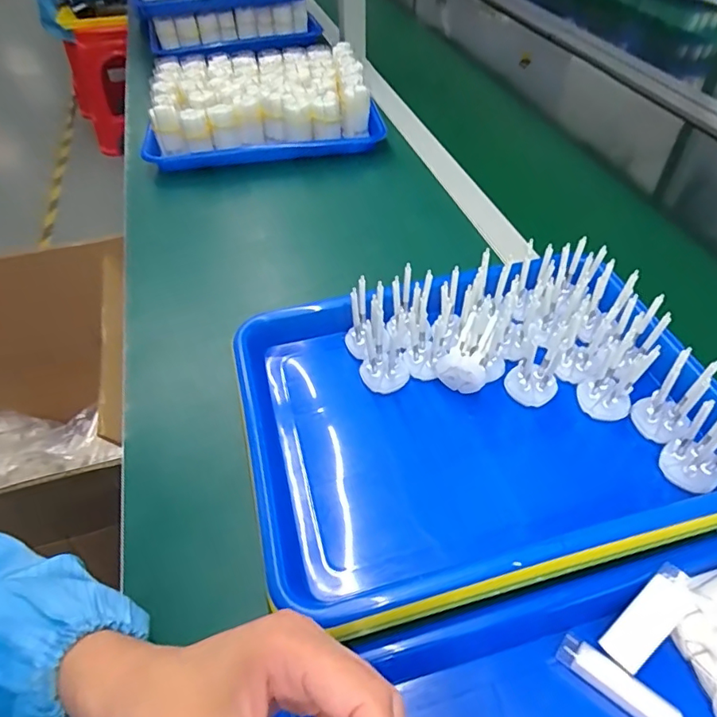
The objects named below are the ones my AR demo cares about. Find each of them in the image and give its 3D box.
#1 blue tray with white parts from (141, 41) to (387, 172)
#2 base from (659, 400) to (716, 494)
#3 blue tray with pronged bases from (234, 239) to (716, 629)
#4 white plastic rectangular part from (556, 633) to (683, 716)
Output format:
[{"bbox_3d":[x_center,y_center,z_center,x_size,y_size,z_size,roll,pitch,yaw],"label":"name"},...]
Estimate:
[{"bbox_3d":[-0.141,-0.360,0.740,0.312,0.079,0.221,-10,48,-8],"label":"blue tray with white parts"},{"bbox_3d":[0.224,0.056,0.332,0.039,0.052,0.034,-33,55,-26],"label":"base"},{"bbox_3d":[0.083,0.029,0.371,0.321,0.064,0.245,-11,49,-9],"label":"blue tray with pronged bases"},{"bbox_3d":[0.143,0.181,0.288,0.064,0.012,0.017,34,57,27],"label":"white plastic rectangular part"}]

